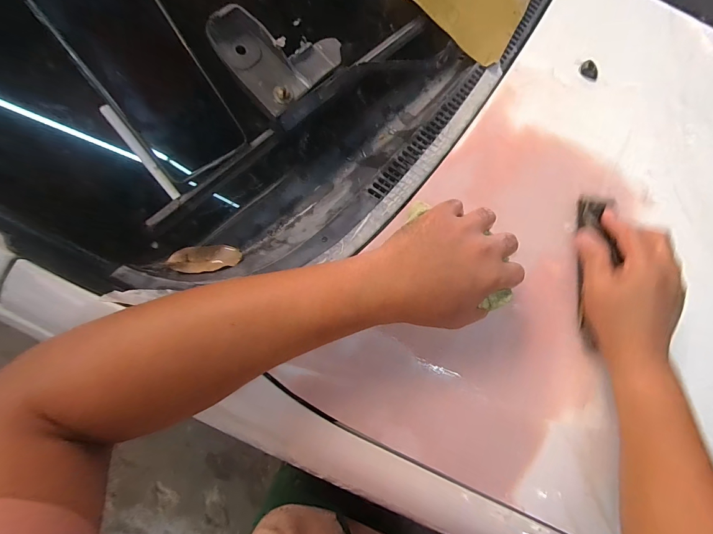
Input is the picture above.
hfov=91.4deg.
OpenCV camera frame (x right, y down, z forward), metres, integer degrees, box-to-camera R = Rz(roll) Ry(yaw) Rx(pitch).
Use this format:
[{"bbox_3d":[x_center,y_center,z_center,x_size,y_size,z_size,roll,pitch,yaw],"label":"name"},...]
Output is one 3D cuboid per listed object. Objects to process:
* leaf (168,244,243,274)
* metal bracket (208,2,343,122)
[{"bbox_3d":[-0.137,-0.008,0.317,0.059,0.007,0.024,-8,78,-24],"label":"leaf"},{"bbox_3d":[-0.071,-0.199,0.316,0.099,0.025,0.089,-46,102,-15],"label":"metal bracket"}]

